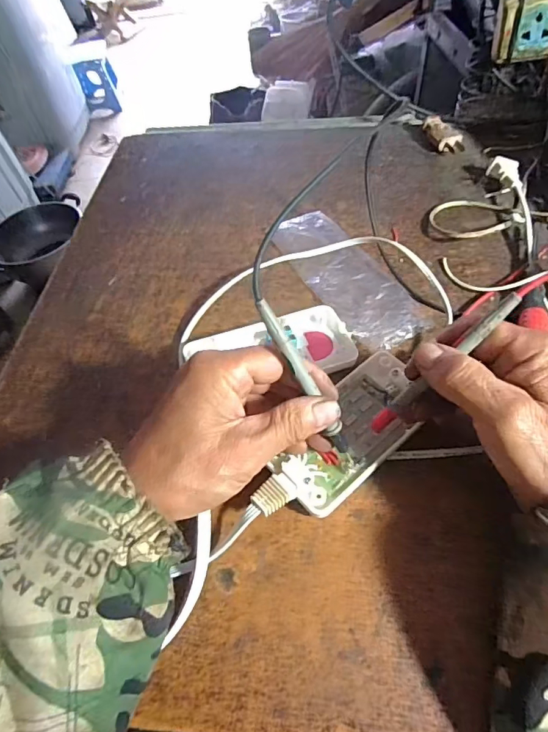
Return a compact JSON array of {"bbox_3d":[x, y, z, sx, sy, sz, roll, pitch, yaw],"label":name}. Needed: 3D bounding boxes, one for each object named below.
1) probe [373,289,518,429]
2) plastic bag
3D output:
[{"bbox_3d":[0.096,0.001,0.267,0.009,0.111,0.009,11,38,-45],"label":"probe"},{"bbox_3d":[0.063,-0.084,0.415,0.069,0.015,0.186,-24,56,-14],"label":"plastic bag"}]

